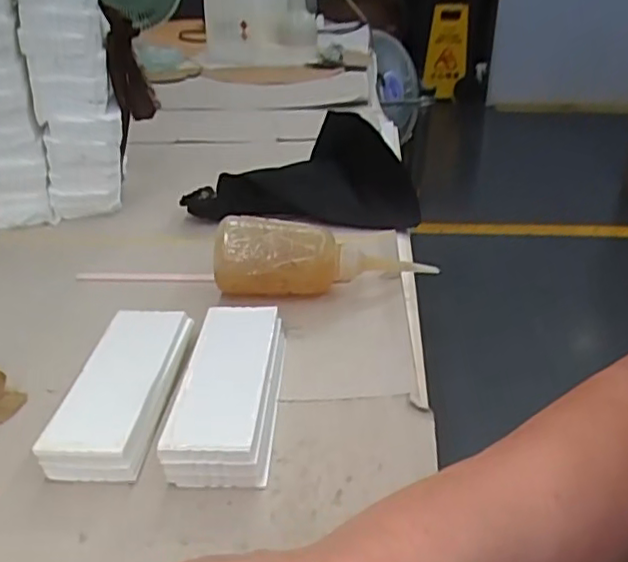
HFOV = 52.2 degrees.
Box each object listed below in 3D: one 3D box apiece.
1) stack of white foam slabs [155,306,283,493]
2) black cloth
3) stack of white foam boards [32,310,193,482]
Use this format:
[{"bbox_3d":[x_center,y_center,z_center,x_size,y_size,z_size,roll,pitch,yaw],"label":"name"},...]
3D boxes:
[{"bbox_3d":[-0.053,0.067,0.423,0.061,0.032,0.153,-2,29,1],"label":"stack of white foam slabs"},{"bbox_3d":[-0.002,-0.102,0.753,0.292,0.134,0.061,-18,33,-29],"label":"black cloth"},{"bbox_3d":[-0.125,0.070,0.427,0.055,0.026,0.146,0,29,5],"label":"stack of white foam boards"}]

